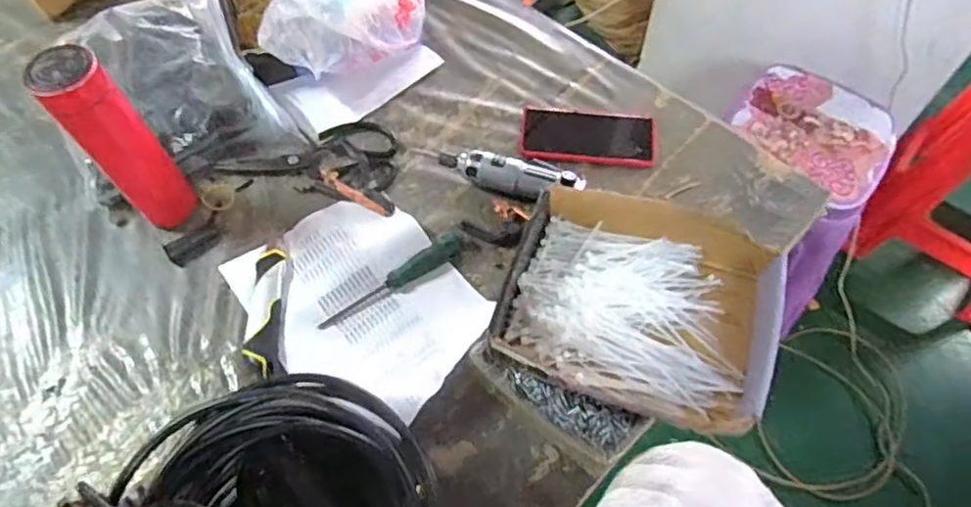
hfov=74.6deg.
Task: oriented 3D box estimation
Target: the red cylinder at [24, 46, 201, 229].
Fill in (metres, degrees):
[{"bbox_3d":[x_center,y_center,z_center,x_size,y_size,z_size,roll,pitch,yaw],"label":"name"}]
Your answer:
[{"bbox_3d":[-0.380,-0.110,0.679,0.063,0.238,0.062,-38,66,-17],"label":"red cylinder"}]

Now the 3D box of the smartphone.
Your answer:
[{"bbox_3d":[0.129,-0.147,0.805,0.165,0.015,0.084,7,61,7],"label":"smartphone"}]

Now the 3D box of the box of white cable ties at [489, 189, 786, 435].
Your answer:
[{"bbox_3d":[0.146,0.045,0.612,0.249,0.054,0.206,18,63,13],"label":"box of white cable ties"}]

